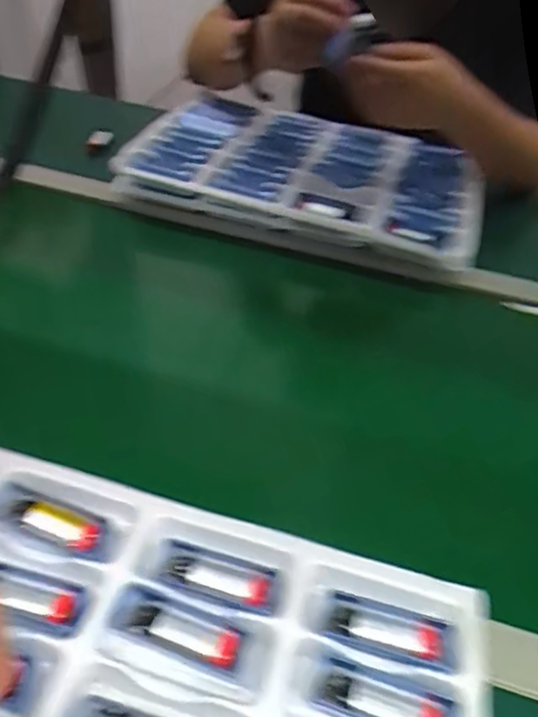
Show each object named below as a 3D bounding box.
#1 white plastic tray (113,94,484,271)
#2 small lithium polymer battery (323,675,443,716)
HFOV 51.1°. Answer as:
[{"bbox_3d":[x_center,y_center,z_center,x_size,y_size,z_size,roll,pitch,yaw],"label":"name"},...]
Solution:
[{"bbox_3d":[0.055,-0.266,0.785,0.456,0.048,0.285,15,44,8],"label":"white plastic tray"},{"bbox_3d":[0.065,0.199,0.320,0.065,0.011,0.018,16,44,9],"label":"small lithium polymer battery"}]

